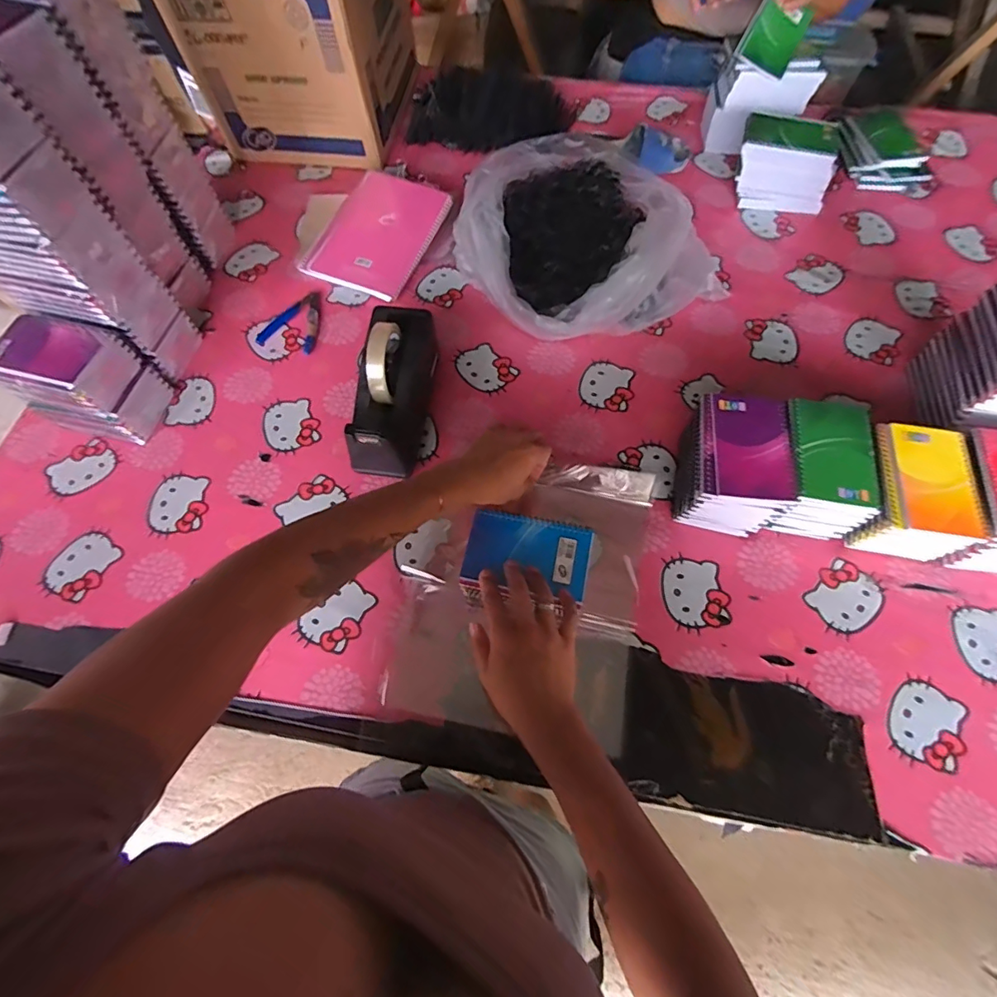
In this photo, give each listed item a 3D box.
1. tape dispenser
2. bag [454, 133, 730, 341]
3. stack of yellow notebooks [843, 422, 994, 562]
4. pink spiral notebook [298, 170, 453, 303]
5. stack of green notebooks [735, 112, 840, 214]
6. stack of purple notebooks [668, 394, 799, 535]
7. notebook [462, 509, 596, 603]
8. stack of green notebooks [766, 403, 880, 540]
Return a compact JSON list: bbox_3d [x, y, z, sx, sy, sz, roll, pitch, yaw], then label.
[{"bbox_3d":[-0.132,-0.143,0.636,0.079,0.126,0.208,8,65,5],"label":"tape dispenser"},{"bbox_3d":[0.107,-0.398,0.753,0.307,0.118,0.347,-21,67,-8],"label":"bag"},{"bbox_3d":[0.475,-0.005,0.592,0.108,0.086,0.142,5,65,4],"label":"stack of yellow notebooks"},{"bbox_3d":[-0.197,-0.427,0.809,0.169,0.019,0.222,21,74,9],"label":"pink spiral notebook"},{"bbox_3d":[0.460,-0.532,0.811,0.153,0.108,0.081,19,67,10],"label":"stack of green notebooks"},{"bbox_3d":[0.272,-0.039,0.598,0.105,0.097,0.137,6,65,4],"label":"stack of purple notebooks"},{"bbox_3d":[0.035,0.057,0.549,0.132,0.015,0.086,15,66,8],"label":"notebook"},{"bbox_3d":[0.377,-0.033,0.598,0.098,0.090,0.145,10,66,6],"label":"stack of green notebooks"}]

